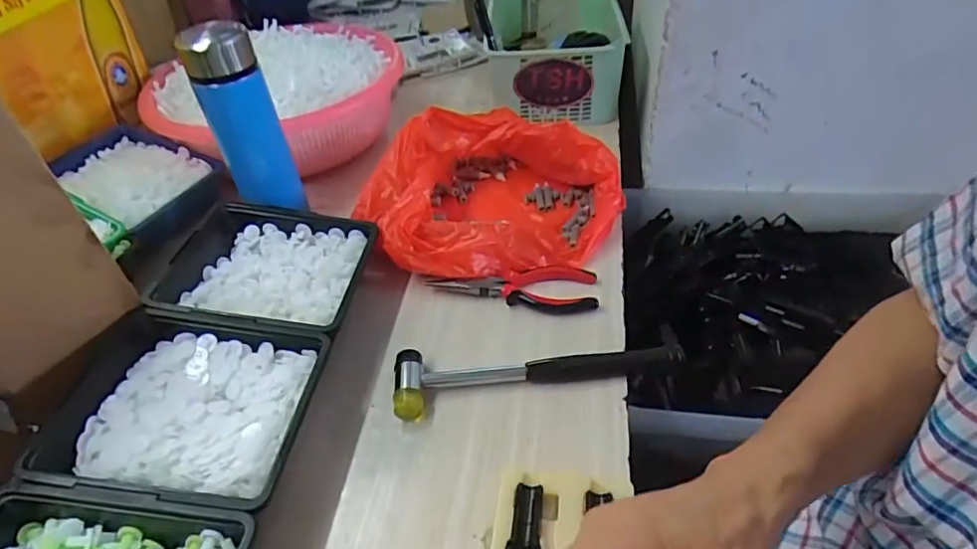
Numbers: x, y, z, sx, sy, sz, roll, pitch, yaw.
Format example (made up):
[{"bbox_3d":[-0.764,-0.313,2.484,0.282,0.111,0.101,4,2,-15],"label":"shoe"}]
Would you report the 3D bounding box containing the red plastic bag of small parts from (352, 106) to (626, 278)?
[{"bbox_3d":[-0.001,-0.099,0.603,0.269,0.076,0.233,-9,42,-4],"label":"red plastic bag of small parts"}]

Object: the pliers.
[{"bbox_3d":[0.024,0.008,0.533,0.154,0.012,0.058,2,43,8],"label":"pliers"}]

